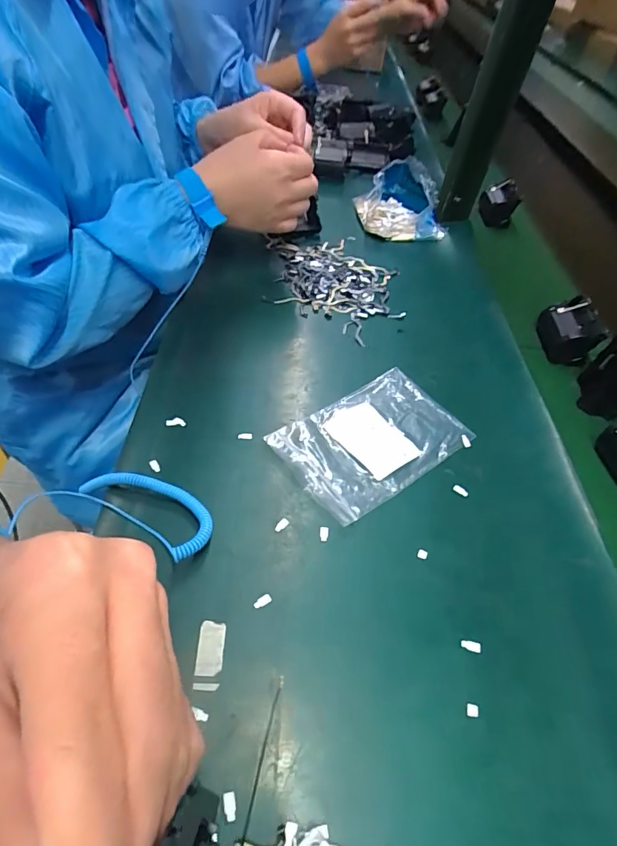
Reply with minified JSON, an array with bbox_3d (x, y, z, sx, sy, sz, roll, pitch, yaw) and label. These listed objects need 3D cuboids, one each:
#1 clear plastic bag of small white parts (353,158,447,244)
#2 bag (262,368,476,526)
[{"bbox_3d":[0.125,-0.306,0.619,0.106,0.067,0.112,-4,50,-10],"label":"clear plastic bag of small white parts"},{"bbox_3d":[0.054,0.012,0.378,0.152,0.008,0.098,-28,58,-27],"label":"bag"}]

